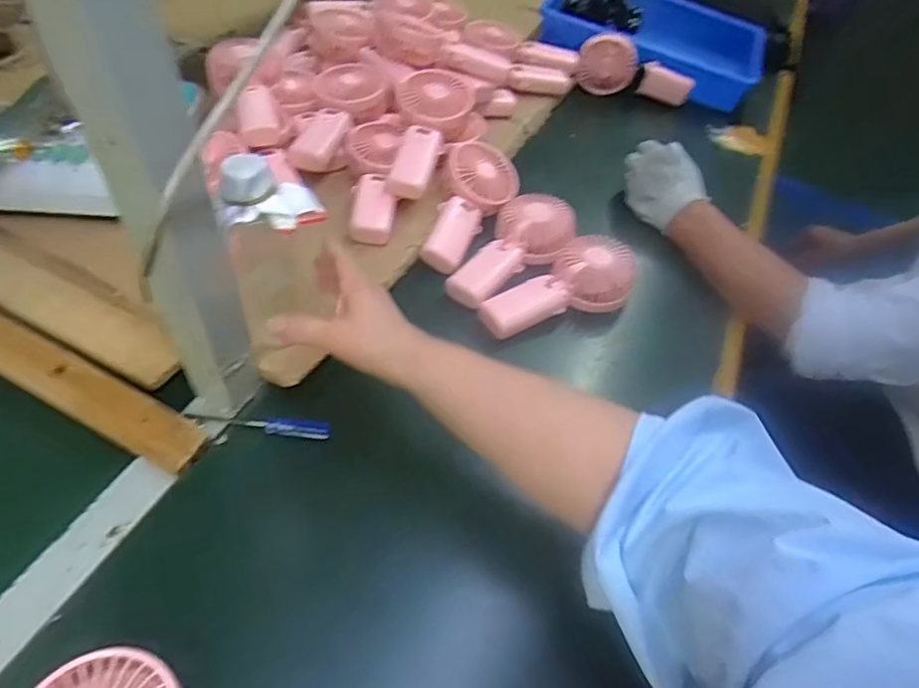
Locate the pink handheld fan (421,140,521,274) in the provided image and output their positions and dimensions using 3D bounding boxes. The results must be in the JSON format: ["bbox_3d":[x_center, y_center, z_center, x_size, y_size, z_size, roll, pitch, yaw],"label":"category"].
[{"bbox_3d":[0.008,-0.160,0.659,0.093,0.039,0.189,20,64,11],"label":"pink handheld fan"}]

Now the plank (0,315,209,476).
[{"bbox_3d":[-0.419,-0.009,0.506,0.465,0.031,0.040,24,50,14],"label":"plank"}]

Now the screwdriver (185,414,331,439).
[{"bbox_3d":[-0.169,0.067,0.481,0.121,0.017,0.012,7,48,0],"label":"screwdriver"}]

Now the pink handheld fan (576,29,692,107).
[{"bbox_3d":[0.274,-0.430,0.897,0.175,0.068,0.076,10,48,2],"label":"pink handheld fan"}]

